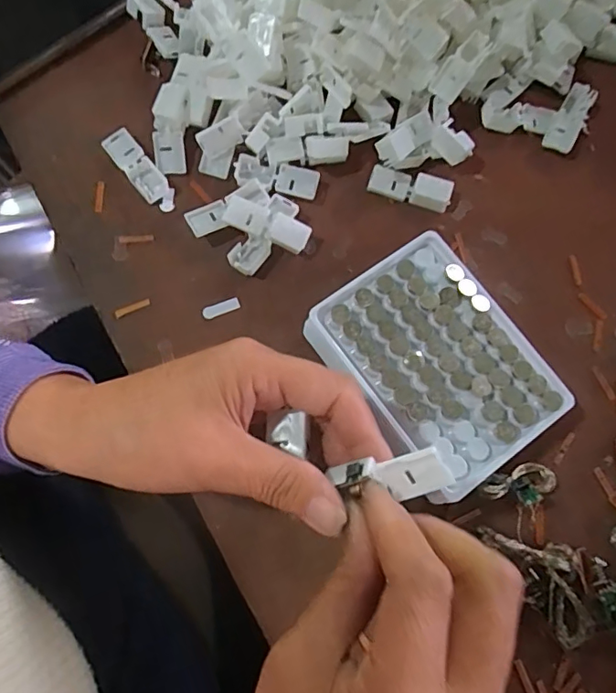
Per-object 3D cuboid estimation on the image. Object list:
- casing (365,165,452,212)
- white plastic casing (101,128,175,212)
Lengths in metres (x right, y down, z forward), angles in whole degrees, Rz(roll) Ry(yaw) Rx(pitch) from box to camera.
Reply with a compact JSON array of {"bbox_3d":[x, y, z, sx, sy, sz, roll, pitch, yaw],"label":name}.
[{"bbox_3d":[0.070,-0.109,0.354,0.055,0.010,0.020,15,76,4],"label":"casing"},{"bbox_3d":[-0.114,-0.120,0.351,0.020,0.008,0.066,-39,79,-9],"label":"white plastic casing"}]

